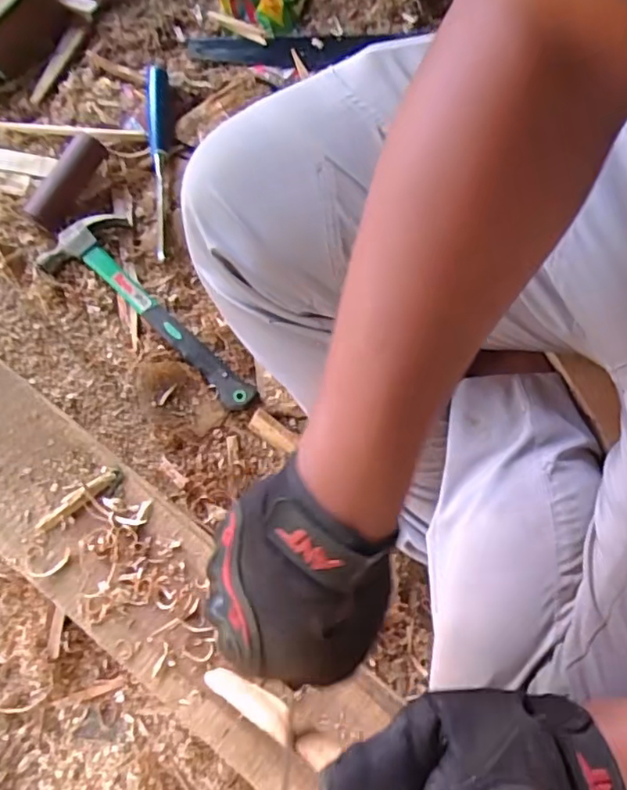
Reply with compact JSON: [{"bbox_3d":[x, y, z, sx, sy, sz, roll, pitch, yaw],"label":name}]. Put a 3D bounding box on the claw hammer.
[{"bbox_3d":[-0.160,-0.081,0.599,0.263,0.028,0.092,44,78,8],"label":"claw hammer"}]

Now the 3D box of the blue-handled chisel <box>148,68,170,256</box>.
[{"bbox_3d":[-0.169,-0.261,0.645,0.024,0.024,0.235,-5,76,-4],"label":"blue-handled chisel"}]

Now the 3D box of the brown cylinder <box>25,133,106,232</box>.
[{"bbox_3d":[-0.270,-0.234,0.640,0.029,0.027,0.110,29,77,5],"label":"brown cylinder"}]

